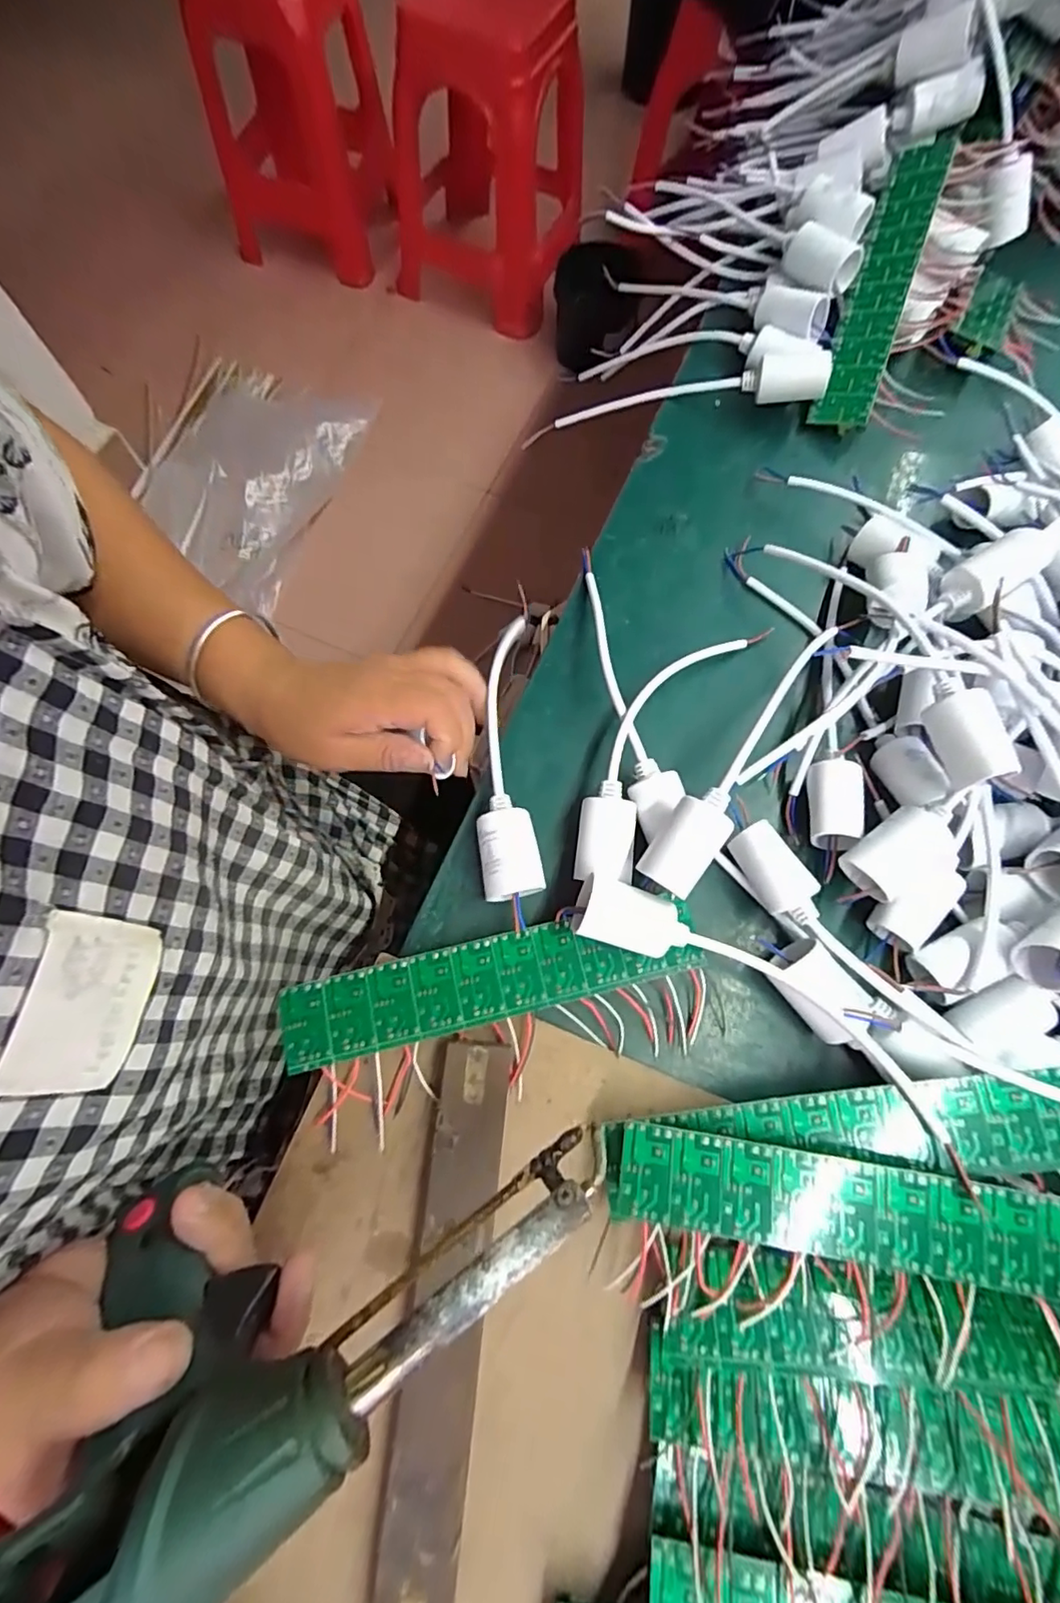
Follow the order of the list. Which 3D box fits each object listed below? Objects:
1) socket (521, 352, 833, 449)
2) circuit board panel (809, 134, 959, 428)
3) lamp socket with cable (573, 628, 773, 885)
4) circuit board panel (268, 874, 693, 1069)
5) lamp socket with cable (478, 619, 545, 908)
[{"bbox_3d":[0.103,-0.295,0.418,0.205,0.028,0.025,5,71,20],"label":"socket"},{"bbox_3d":[0.246,-0.365,0.403,0.039,0.010,0.212,18,87,27],"label":"circuit board panel"},{"bbox_3d":[0.073,-0.036,0.319,0.045,0.030,0.183,28,74,7],"label":"lamp socket with cable"},{"bbox_3d":[-0.017,0.087,0.281,0.200,0.004,0.037,-12,74,-7],"label":"circuit board panel"},{"bbox_3d":[-0.012,-0.030,0.320,0.031,0.027,0.165,-1,72,-1],"label":"lamp socket with cable"}]

